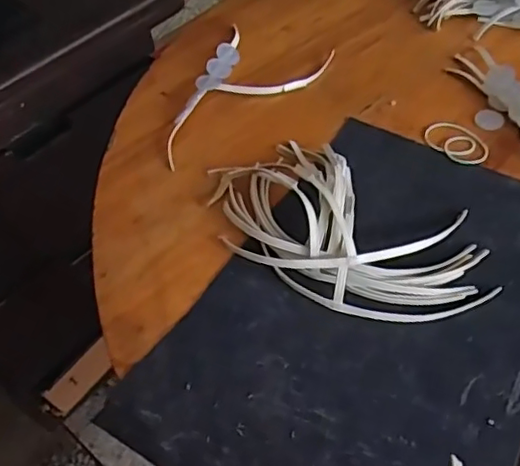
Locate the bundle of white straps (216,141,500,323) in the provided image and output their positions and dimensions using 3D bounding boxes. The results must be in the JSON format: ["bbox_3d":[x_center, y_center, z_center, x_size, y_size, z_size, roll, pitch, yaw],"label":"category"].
[{"bbox_3d":[0.062,-0.012,0.456,0.227,0.040,0.131,35,61,29],"label":"bundle of white straps"}]

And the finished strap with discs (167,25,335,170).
[{"bbox_3d":[-0.006,-0.135,0.584,0.118,0.010,0.215,10,52,14],"label":"finished strap with discs"}]

